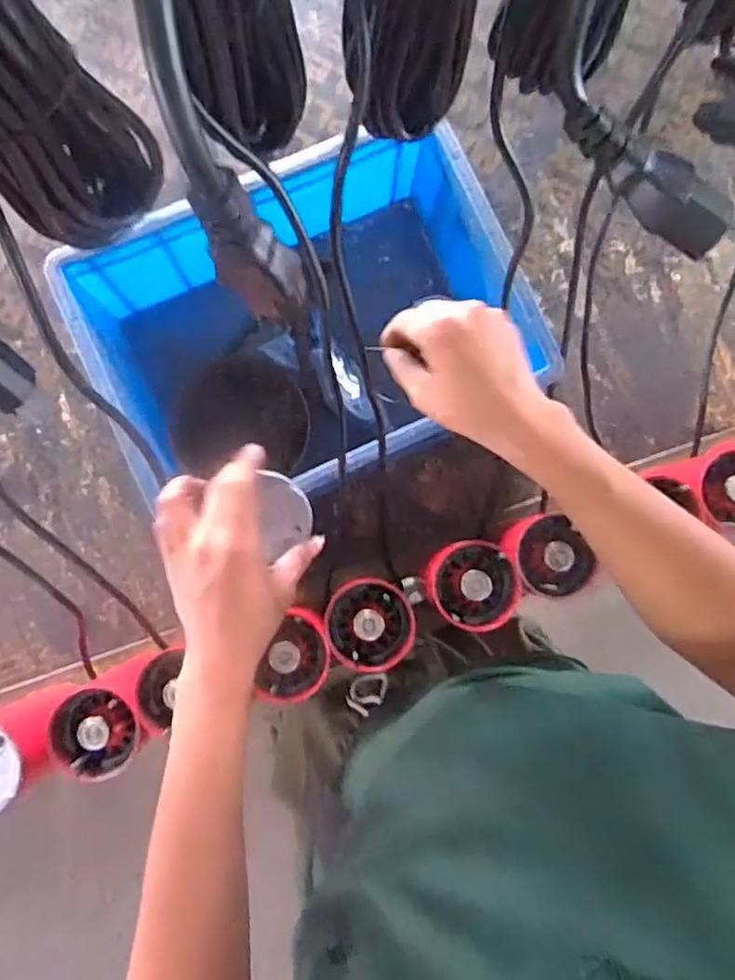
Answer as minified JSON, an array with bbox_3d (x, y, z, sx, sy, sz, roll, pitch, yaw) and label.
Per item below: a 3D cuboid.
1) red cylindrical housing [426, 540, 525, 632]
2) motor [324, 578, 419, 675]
[{"bbox_3d":[0.096,0.084,0.547,0.076,0.043,0.075,0,86,-3],"label":"red cylindrical housing"},{"bbox_3d":[0.003,0.121,0.550,0.077,0.042,0.077,0,76,2],"label":"motor"}]

